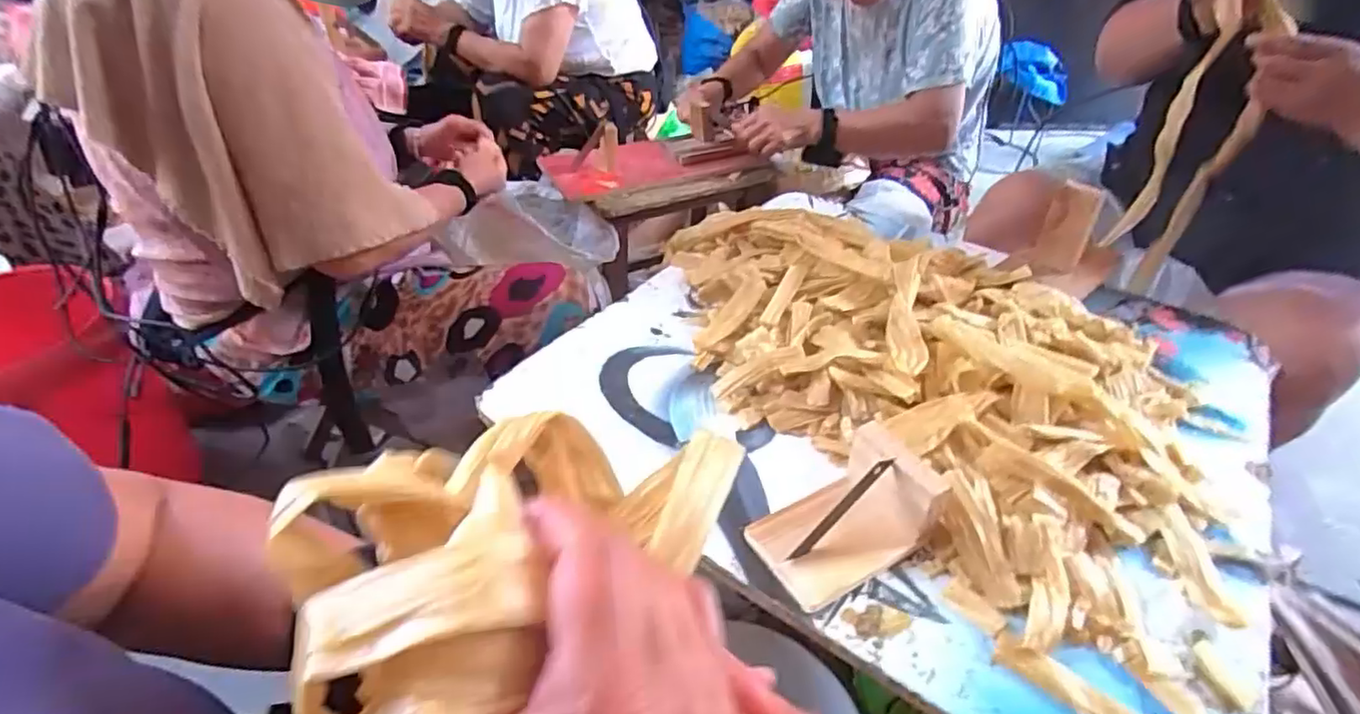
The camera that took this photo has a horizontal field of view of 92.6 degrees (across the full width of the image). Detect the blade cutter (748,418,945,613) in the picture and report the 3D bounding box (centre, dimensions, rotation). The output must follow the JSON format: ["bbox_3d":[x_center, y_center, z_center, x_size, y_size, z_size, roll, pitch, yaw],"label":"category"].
[{"bbox_3d":[0.114,0.108,0.451,0.114,0.066,0.074,-20,43,-25],"label":"blade cutter"}]

